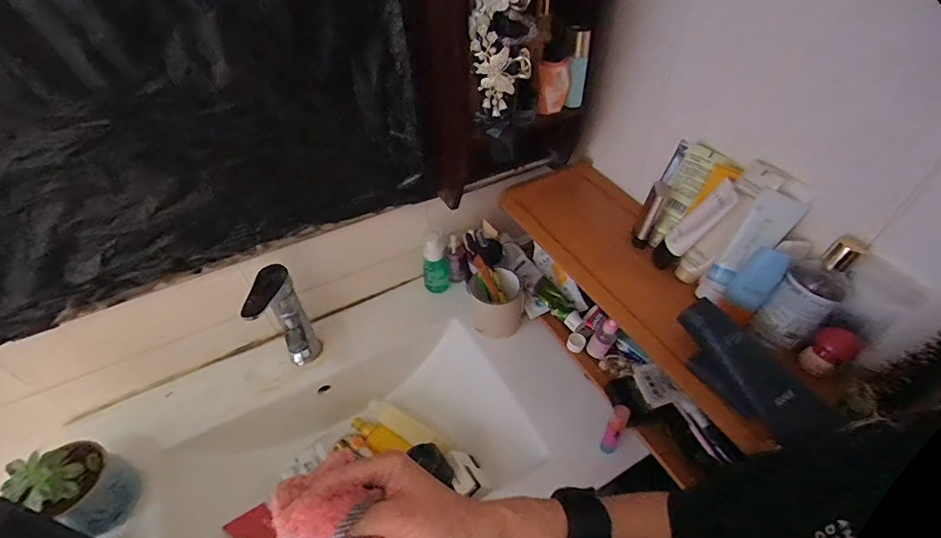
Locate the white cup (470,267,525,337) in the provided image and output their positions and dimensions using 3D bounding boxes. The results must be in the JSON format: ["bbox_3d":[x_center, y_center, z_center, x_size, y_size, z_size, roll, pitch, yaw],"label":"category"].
[{"bbox_3d":[0.047,0.059,0.766,0.092,0.089,0.077,-4,45,-3],"label":"white cup"}]

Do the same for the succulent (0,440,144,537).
[{"bbox_3d":[-0.476,0.268,0.551,0.077,0.126,0.084,18,48,18],"label":"succulent"}]

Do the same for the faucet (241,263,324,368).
[{"bbox_3d":[-0.268,0.098,0.656,0.066,0.183,0.124,-18,47,-17],"label":"faucet"}]

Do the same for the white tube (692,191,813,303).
[{"bbox_3d":[0.327,-0.023,0.533,0.032,0.147,0.045,8,33,-41],"label":"white tube"}]

